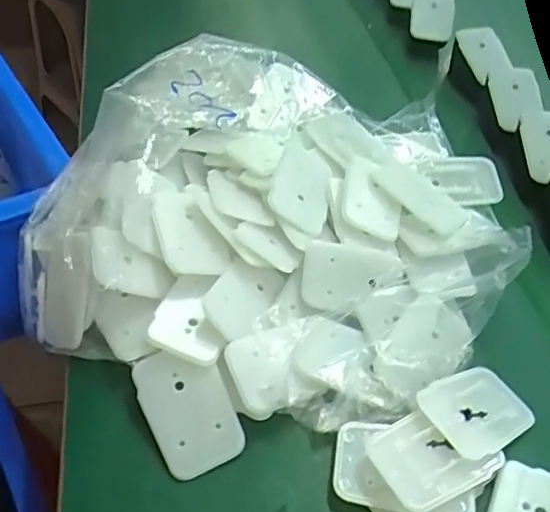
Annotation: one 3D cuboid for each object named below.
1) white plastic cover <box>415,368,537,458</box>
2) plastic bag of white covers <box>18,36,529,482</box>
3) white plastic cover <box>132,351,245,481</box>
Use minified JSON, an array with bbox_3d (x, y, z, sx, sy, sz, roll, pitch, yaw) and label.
[{"bbox_3d":[0.109,0.083,0.311,0.062,0.006,0.044,-16,56,-35],"label":"white plastic cover"},{"bbox_3d":[-0.005,-0.035,0.379,0.303,0.087,0.295,-32,57,-28],"label":"plastic bag of white covers"},{"bbox_3d":[-0.047,0.082,0.313,0.045,0.004,0.067,-22,71,-6],"label":"white plastic cover"}]

